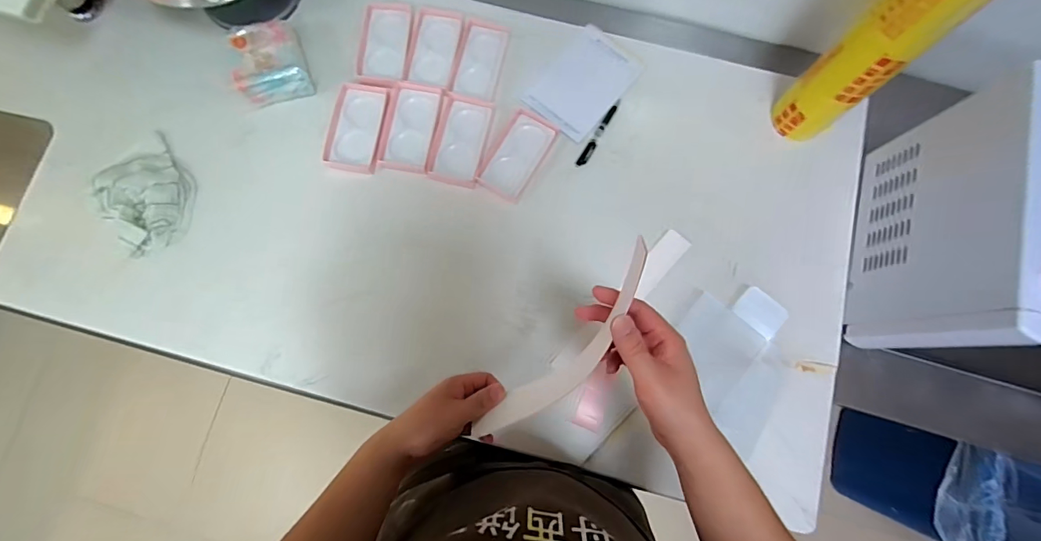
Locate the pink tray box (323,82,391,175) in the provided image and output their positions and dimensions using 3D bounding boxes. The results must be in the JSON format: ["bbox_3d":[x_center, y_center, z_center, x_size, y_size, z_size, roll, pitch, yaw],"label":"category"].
[{"bbox_3d":[-0.266,-0.234,0.719,0.081,0.021,0.146,11,79,2],"label":"pink tray box"}]

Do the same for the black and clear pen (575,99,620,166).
[{"bbox_3d":[0.132,-0.230,0.738,0.015,0.008,0.136,30,80,5],"label":"black and clear pen"}]

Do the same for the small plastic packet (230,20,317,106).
[{"bbox_3d":[-0.410,-0.340,0.731,0.104,0.064,0.127,-14,80,-3],"label":"small plastic packet"}]

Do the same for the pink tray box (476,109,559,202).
[{"bbox_3d":[-0.005,-0.190,0.714,0.078,0.021,0.145,29,80,5],"label":"pink tray box"}]

